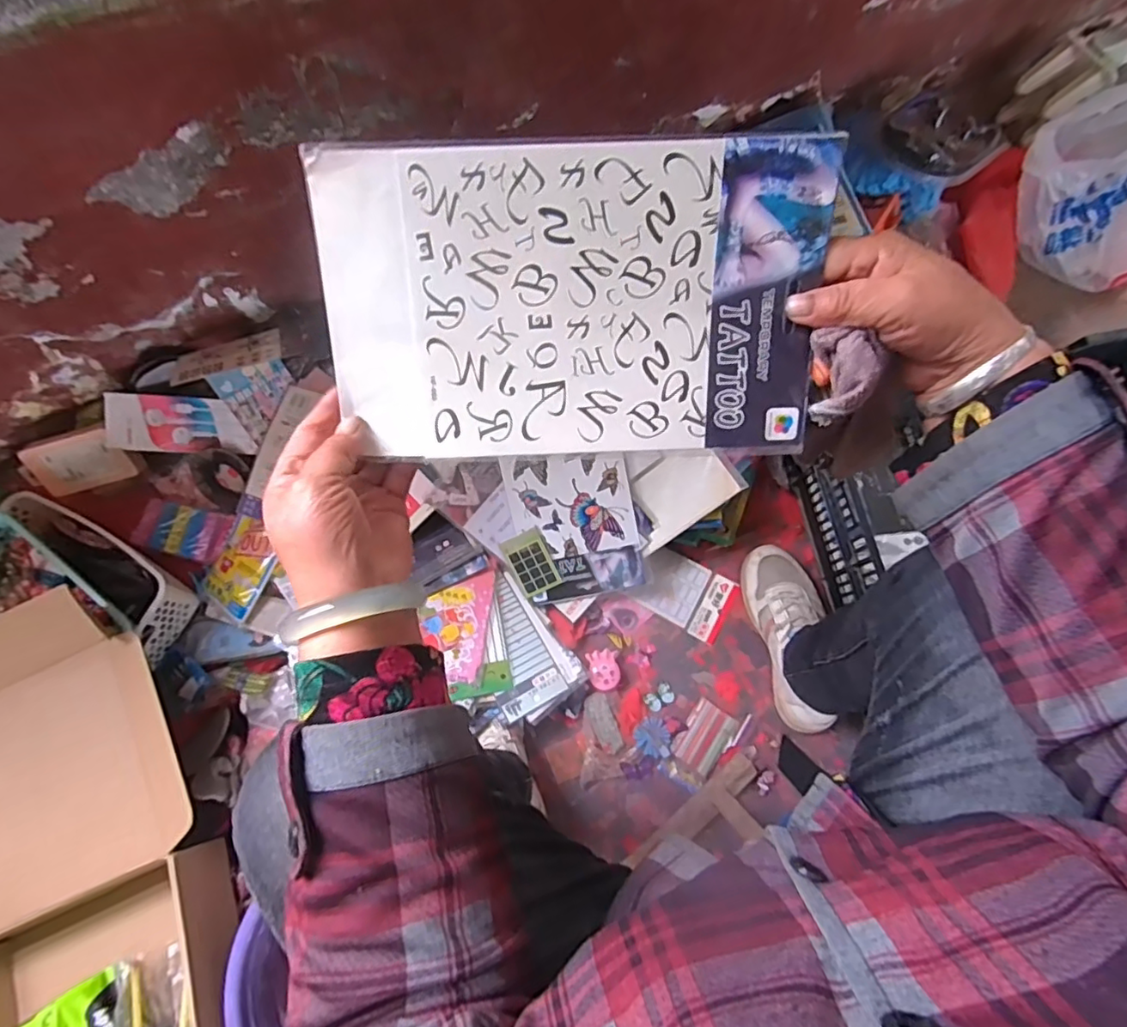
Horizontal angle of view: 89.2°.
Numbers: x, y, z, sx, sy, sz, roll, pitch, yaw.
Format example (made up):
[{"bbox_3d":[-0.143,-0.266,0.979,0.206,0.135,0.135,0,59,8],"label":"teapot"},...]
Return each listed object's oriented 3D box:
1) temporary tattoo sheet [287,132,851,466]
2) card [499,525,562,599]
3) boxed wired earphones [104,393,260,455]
[{"bbox_3d":[0.005,-0.113,0.317,0.267,0.009,0.158,-1,110,0],"label":"temporary tattoo sheet"},{"bbox_3d":[-0.043,0.066,0.772,0.058,0.004,0.085,-25,99,6],"label":"card"},{"bbox_3d":[-0.532,-0.124,0.797,0.189,0.015,0.076,2,99,-10],"label":"boxed wired earphones"}]

